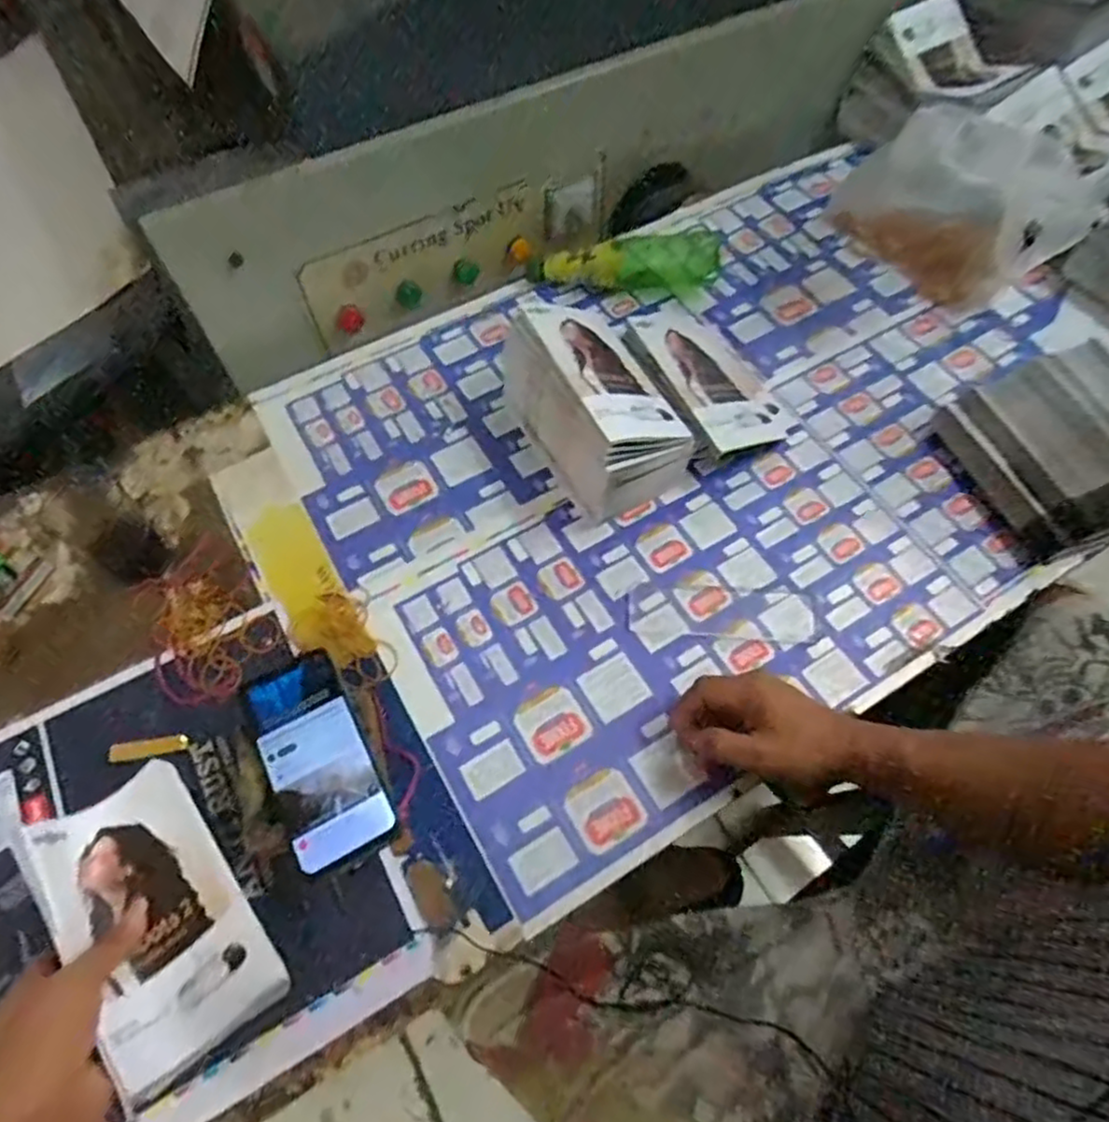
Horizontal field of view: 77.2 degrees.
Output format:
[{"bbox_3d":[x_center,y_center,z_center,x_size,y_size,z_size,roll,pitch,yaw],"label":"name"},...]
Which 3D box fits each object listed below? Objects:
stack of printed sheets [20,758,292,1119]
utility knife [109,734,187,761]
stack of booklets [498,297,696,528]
[{"bbox_3d":[-0.262,0.230,0.455,0.098,0.025,0.183,-27,66,-38],"label":"stack of printed sheets"},{"bbox_3d":[-0.326,0.151,0.559,0.061,0.011,0.015,-5,61,-1],"label":"utility knife"},{"bbox_3d":[0.037,-0.151,0.661,0.120,0.111,0.201,-24,63,-12],"label":"stack of booklets"}]

